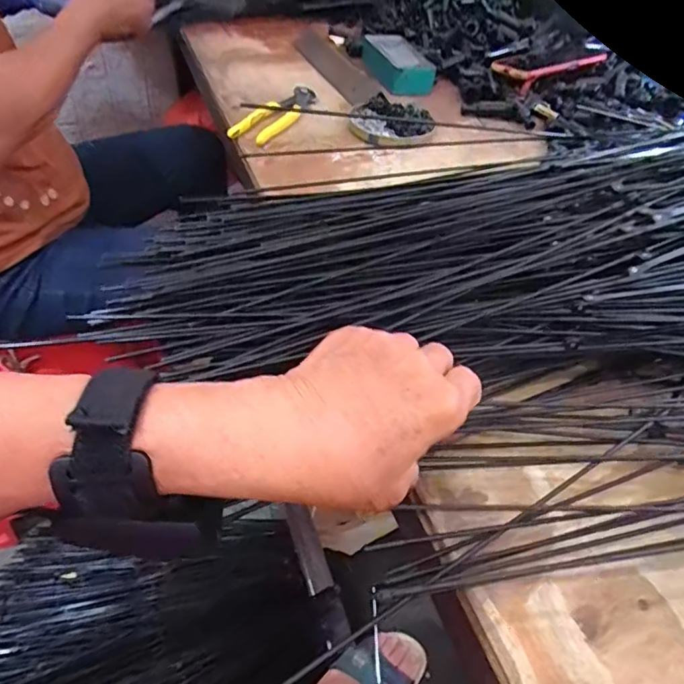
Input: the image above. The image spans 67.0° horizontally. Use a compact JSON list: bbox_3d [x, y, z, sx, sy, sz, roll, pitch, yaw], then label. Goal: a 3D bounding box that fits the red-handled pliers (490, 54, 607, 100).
[{"bbox_3d":[0.294,-0.405,0.757,0.175,0.024,0.095,-24,53,-26],"label":"red-handled pliers"}]

